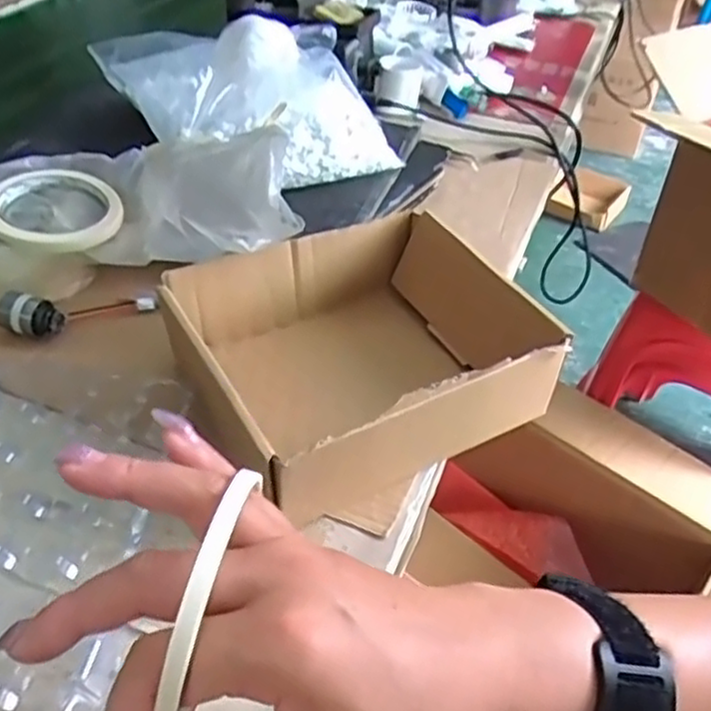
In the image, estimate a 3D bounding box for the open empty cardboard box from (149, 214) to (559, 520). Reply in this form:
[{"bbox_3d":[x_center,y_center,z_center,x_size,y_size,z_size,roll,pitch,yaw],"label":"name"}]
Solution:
[{"bbox_3d":[0.002,-0.003,0.483,0.210,0.081,0.194,-21,48,-25],"label":"open empty cardboard box"}]

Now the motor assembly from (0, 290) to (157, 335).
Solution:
[{"bbox_3d":[-0.209,-0.038,0.534,0.109,0.025,0.037,-12,45,-19],"label":"motor assembly"}]

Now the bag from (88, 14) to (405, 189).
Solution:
[{"bbox_3d":[-0.109,-0.220,0.613,0.266,0.092,0.130,22,46,21],"label":"bag"}]

